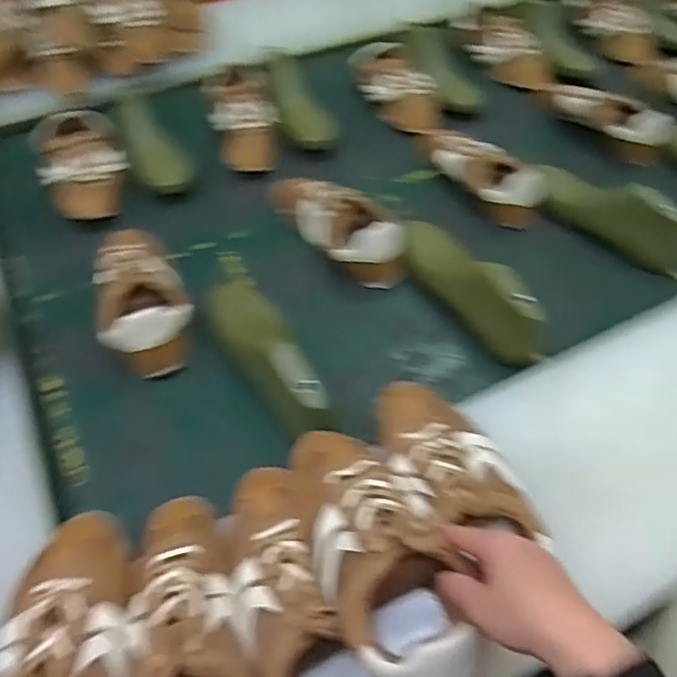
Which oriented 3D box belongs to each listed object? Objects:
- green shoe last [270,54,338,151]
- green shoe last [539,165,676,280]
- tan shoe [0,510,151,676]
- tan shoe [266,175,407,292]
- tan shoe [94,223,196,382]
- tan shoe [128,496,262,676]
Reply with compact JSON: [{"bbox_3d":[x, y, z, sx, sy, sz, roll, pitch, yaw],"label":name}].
[{"bbox_3d":[-0.074,-0.409,1.035,0.084,0.054,0.201,-19,68,-13],"label":"green shoe last"},{"bbox_3d":[0.385,-0.171,0.820,0.246,0.077,0.064,30,59,22],"label":"green shoe last"},{"bbox_3d":[-0.199,0.255,0.464,0.111,0.086,0.242,-14,47,-9],"label":"tan shoe"},{"bbox_3d":[-0.006,-0.167,0.843,0.094,0.073,0.245,-34,59,-22],"label":"tan shoe"},{"bbox_3d":[-0.260,-0.066,0.764,0.109,0.070,0.243,-22,55,-15],"label":"tan shoe"},{"bbox_3d":[-0.120,0.240,0.465,0.097,0.086,0.236,-17,54,-12],"label":"tan shoe"}]

